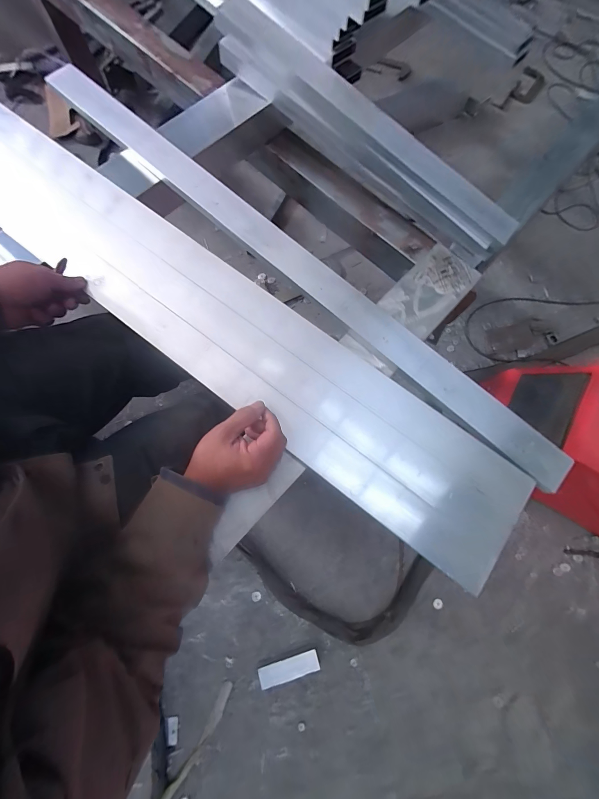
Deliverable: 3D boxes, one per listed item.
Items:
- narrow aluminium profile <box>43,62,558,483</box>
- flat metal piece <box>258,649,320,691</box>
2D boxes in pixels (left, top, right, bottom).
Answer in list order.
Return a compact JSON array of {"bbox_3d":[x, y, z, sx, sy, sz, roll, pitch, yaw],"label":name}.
[{"bbox_3d":[-0.018,-0.247,0.527,1.093,0.023,0.070,42,80,8],"label":"narrow aluminium profile"},{"bbox_3d":[-0.029,0.733,0.837,0.163,0.008,0.049,-18,63,-2],"label":"flat metal piece"}]

